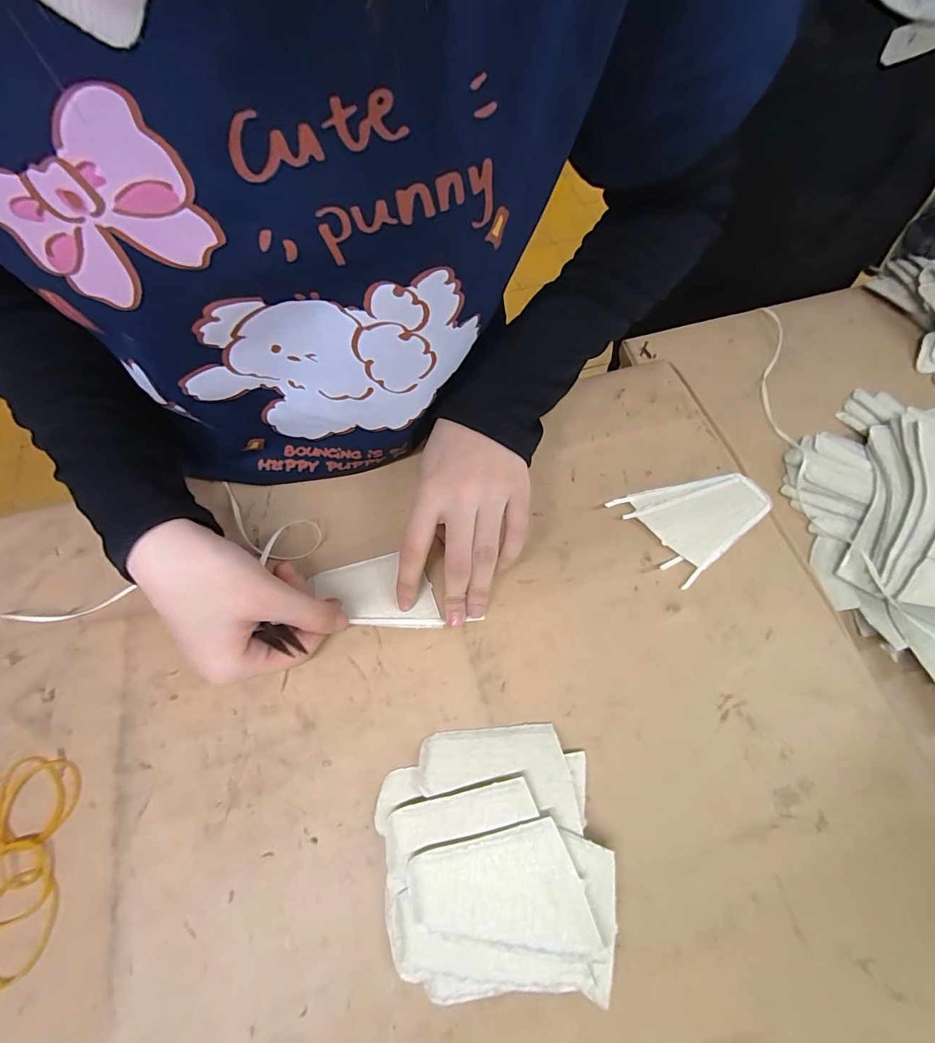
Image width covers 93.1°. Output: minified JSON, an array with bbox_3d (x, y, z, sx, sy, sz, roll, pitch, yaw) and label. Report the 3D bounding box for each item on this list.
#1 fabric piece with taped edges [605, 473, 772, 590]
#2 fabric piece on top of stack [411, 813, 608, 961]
[{"bbox_3d":[0.168,-0.004,0.322,0.096,0.010,0.072,-24,67,-11],"label":"fabric piece with taped edges"},{"bbox_3d":[0.015,0.186,0.218,0.083,0.004,0.054,-16,67,2],"label":"fabric piece on top of stack"}]

